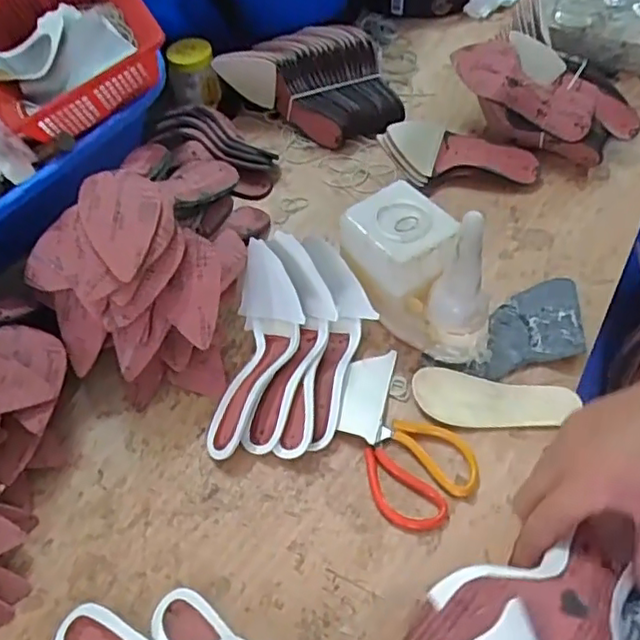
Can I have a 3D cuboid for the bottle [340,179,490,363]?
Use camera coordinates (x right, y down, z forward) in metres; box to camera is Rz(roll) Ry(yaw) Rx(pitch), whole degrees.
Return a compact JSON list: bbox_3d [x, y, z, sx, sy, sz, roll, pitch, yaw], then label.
[{"bbox_3d":[0.110,-0.059,0.728,0.111,0.157,0.195,-22,55,-12],"label":"bottle"}]

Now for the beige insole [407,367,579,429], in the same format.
[{"bbox_3d":[0.197,0.089,0.698,0.184,0.020,0.065,5,54,8],"label":"beige insole"}]

